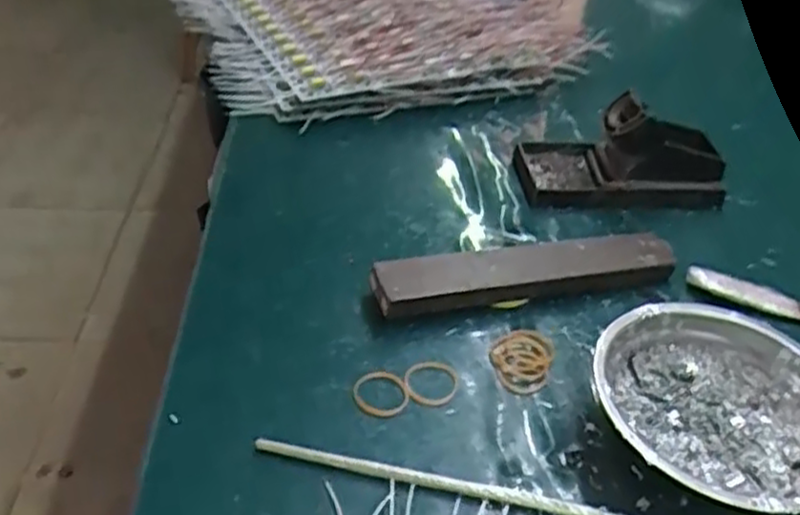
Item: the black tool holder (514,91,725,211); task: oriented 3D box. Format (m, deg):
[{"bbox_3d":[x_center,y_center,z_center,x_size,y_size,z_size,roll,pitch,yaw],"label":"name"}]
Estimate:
[{"bbox_3d":[0.167,-0.081,0.569,0.147,0.063,0.075,0,40,-8],"label":"black tool holder"}]

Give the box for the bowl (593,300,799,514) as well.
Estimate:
[{"bbox_3d":[0.163,0.081,0.389,0.122,0.039,0.128,4,40,-3],"label":"bowl"}]

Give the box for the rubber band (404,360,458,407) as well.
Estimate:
[{"bbox_3d":[0.017,0.069,0.414,0.029,0.004,0.030,4,40,-3],"label":"rubber band"}]

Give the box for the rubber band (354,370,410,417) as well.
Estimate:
[{"bbox_3d":[-0.010,0.073,0.404,0.029,0.004,0.028,5,48,-5],"label":"rubber band"}]

